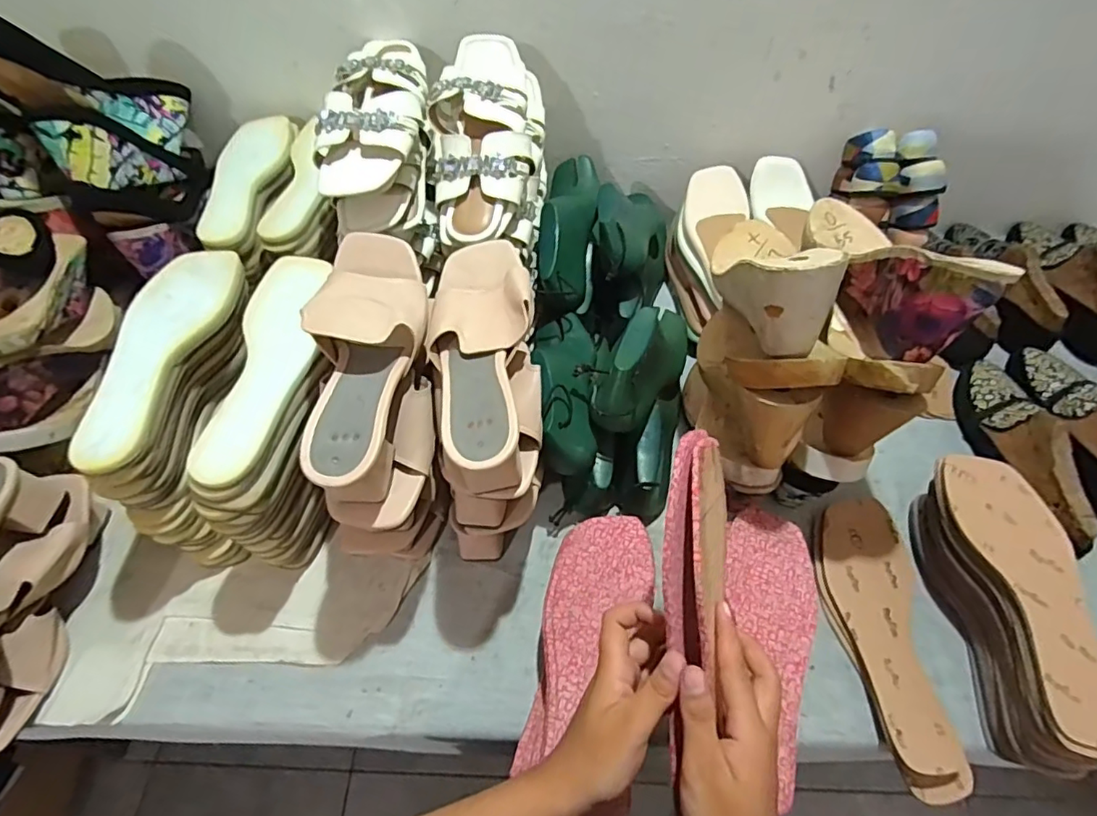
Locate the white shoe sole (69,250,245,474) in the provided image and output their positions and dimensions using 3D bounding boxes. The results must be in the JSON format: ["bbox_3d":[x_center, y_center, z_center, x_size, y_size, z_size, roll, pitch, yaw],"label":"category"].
[{"bbox_3d":[-0.354,-0.054,0.504,0.082,0.021,0.247,6,56,5],"label":"white shoe sole"}]

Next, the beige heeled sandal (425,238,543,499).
[{"bbox_3d":[-0.054,-0.041,0.492,0.093,0.082,0.235,-6,56,-3],"label":"beige heeled sandal"}]

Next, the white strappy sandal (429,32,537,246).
[{"bbox_3d":[-0.071,-0.289,0.601,0.107,0.057,0.238,1,81,2],"label":"white strappy sandal"}]

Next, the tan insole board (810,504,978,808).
[{"bbox_3d":[0.324,0.217,0.551,0.088,0.028,0.268,1,56,2],"label":"tan insole board"}]

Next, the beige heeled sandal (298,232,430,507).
[{"bbox_3d":[-0.142,-0.040,0.466,0.086,0.084,0.223,-6,56,-3],"label":"beige heeled sandal"}]

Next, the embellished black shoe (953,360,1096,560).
[{"bbox_3d":[0.525,0.040,0.617,0.073,0.074,0.248,4,56,4],"label":"embellished black shoe"}]

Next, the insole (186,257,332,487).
[{"bbox_3d":[-0.246,-0.048,0.500,0.072,0.020,0.245,0,56,1],"label":"insole"}]

